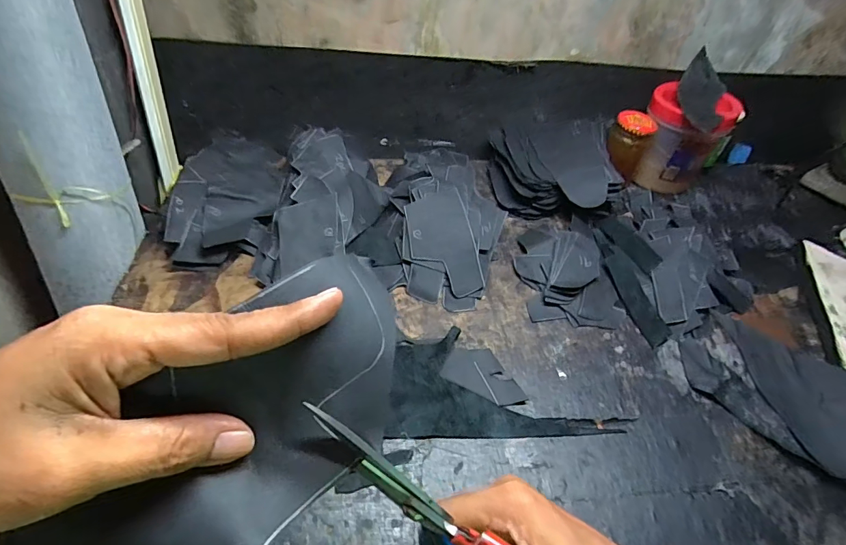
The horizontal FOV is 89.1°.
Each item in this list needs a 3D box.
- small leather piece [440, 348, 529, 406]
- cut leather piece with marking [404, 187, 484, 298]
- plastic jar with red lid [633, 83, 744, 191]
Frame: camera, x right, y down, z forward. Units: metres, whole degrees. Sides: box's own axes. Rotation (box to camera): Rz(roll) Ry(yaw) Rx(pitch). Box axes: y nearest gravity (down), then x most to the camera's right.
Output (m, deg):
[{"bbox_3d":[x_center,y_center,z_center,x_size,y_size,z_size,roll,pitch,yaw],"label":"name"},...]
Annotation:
[{"bbox_3d":[0.067,0.108,0.454,0.086,0.006,0.057,25,45,13],"label":"small leather piece"},{"bbox_3d":[0.025,-0.037,0.539,0.078,0.011,0.137,-13,77,-9],"label":"cut leather piece with marking"},{"bbox_3d":[0.403,-0.200,0.675,0.129,0.139,0.119,3,48,-4],"label":"plastic jar with red lid"}]

